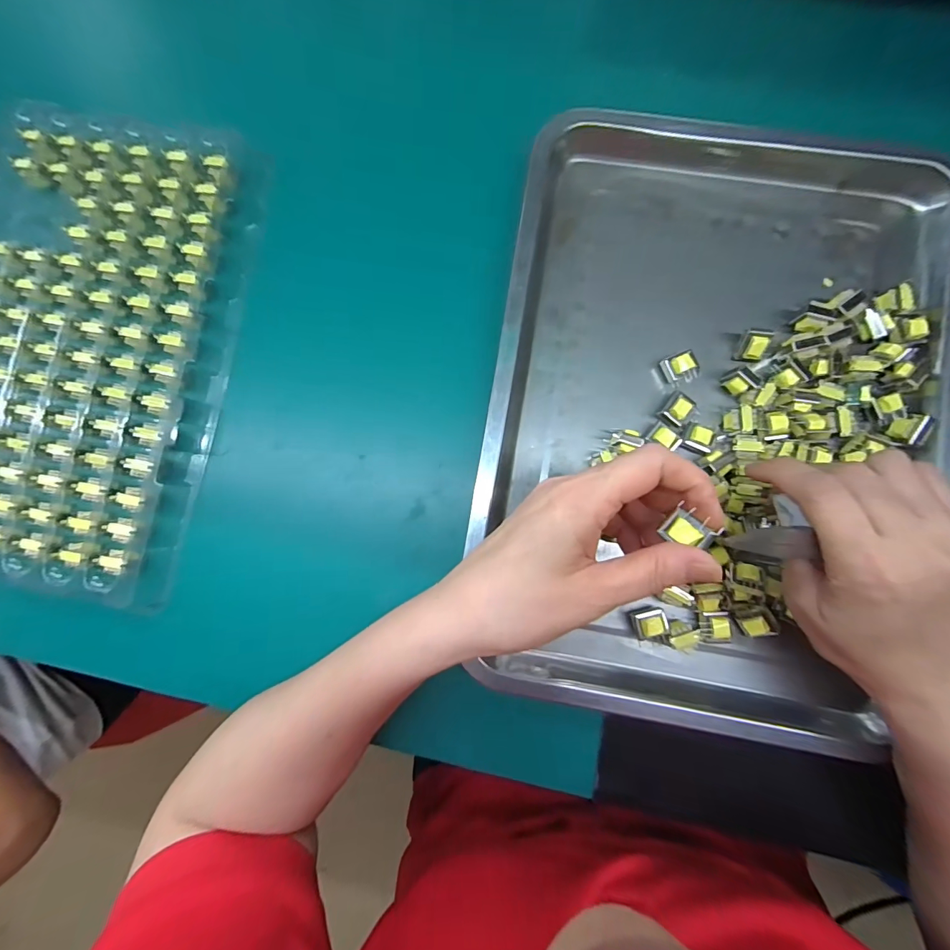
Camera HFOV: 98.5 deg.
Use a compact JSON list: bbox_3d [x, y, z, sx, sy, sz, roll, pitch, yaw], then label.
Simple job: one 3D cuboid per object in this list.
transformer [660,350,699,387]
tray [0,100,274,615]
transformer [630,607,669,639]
[{"bbox_3d":[0.139,-0.071,0.279,0.019,0.019,0.020,-18,85,2],"label":"transformer"},{"bbox_3d":[-0.285,-0.093,0.287,0.206,0.017,0.332,12,87,4],"label":"tray"},{"bbox_3d":[0.112,0.094,0.263,0.021,0.016,0.016,-11,85,2],"label":"transformer"}]

